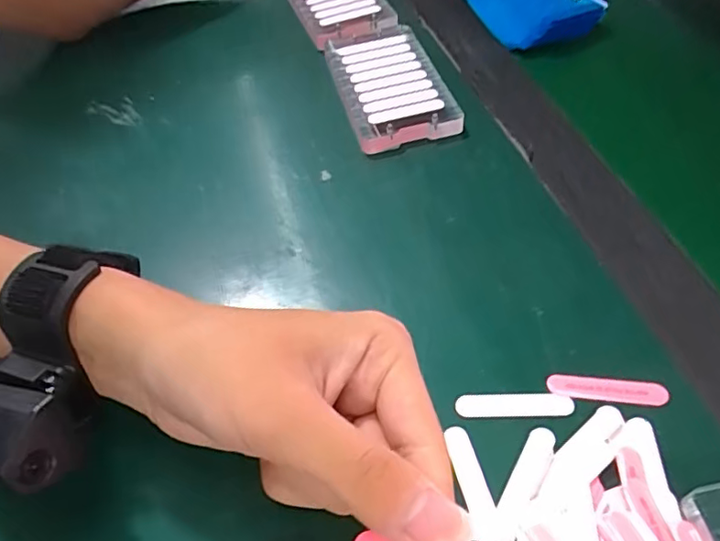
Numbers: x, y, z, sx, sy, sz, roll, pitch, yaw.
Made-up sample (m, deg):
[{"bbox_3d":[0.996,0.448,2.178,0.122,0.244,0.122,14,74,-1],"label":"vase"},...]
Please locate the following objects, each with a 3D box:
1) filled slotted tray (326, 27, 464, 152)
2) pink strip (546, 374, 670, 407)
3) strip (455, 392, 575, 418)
[{"bbox_3d":[0.021,-0.129,0.393,0.068,0.014,0.117,-14,53,-8],"label":"filled slotted tray"},{"bbox_3d":[0.111,0.053,0.253,0.051,0.004,0.012,4,53,6],"label":"pink strip"},{"bbox_3d":[0.069,0.060,0.251,0.051,0.004,0.011,-2,52,2],"label":"strip"}]

